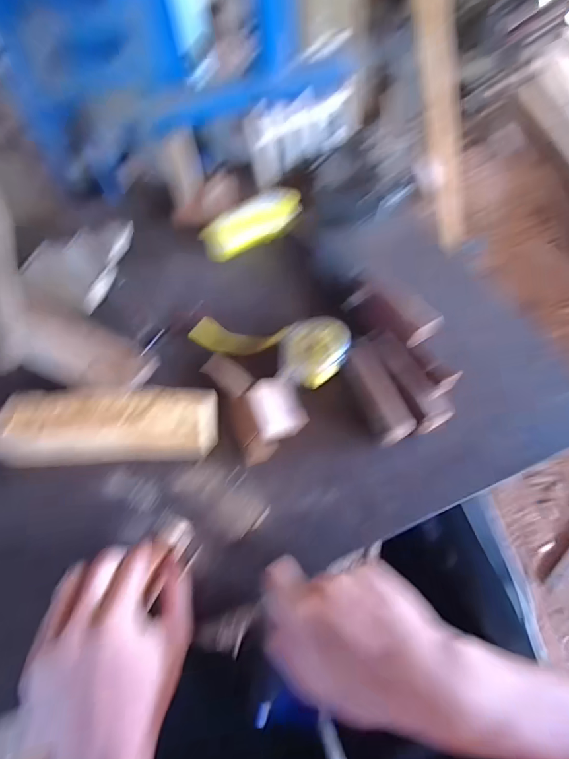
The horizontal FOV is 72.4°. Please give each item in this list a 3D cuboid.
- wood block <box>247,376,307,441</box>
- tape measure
[{"bbox_3d":[-0.007,0.029,0.405,0.052,0.021,0.061,-19,59,-7],"label":"wood block"},{"bbox_3d":[-0.020,-0.040,0.455,0.189,0.036,0.082,7,58,25],"label":"tape measure"}]

